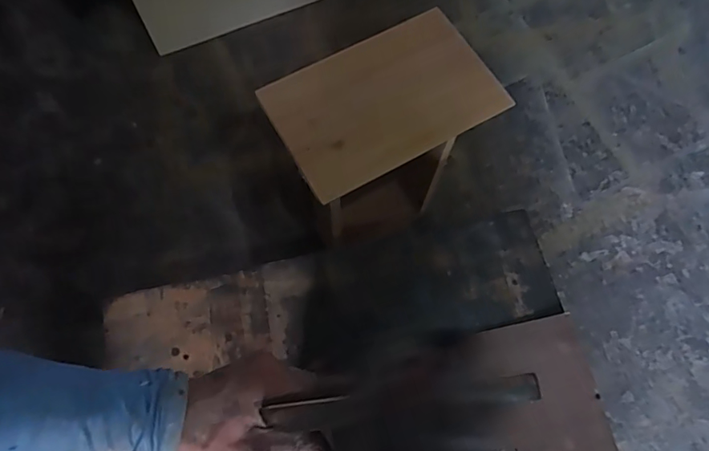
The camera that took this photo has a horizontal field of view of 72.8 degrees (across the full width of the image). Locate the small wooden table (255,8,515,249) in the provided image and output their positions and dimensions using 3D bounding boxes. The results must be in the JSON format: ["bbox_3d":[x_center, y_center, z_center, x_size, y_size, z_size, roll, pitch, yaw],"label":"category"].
[{"bbox_3d":[0.029,-0.098,0.917,0.316,0.510,0.207,-28,73,-12],"label":"small wooden table"}]

